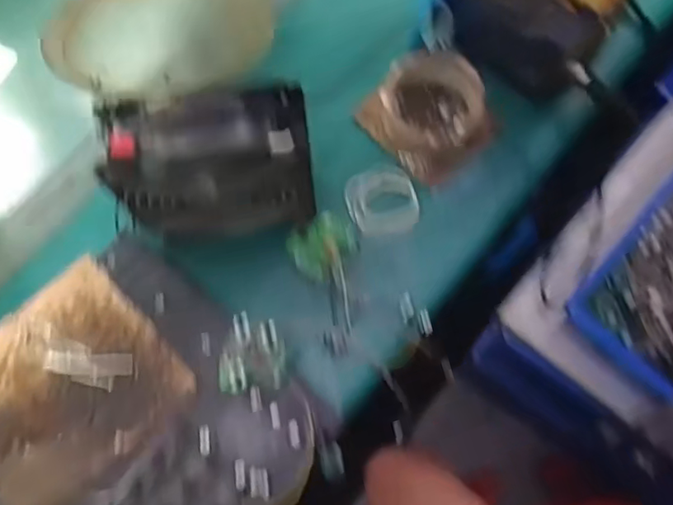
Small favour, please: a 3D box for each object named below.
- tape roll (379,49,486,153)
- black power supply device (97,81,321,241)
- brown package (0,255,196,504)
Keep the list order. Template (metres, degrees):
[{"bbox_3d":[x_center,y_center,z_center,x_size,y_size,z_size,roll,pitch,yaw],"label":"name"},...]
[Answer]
[{"bbox_3d":[0.084,-0.130,0.523,0.087,0.052,0.085,-1,73,2],"label":"tape roll"},{"bbox_3d":[-0.091,-0.069,0.453,0.141,0.131,0.071,-5,72,1],"label":"black power supply device"},{"bbox_3d":[-0.216,0.110,0.469,0.168,0.015,0.155,-42,76,-10],"label":"brown package"}]

